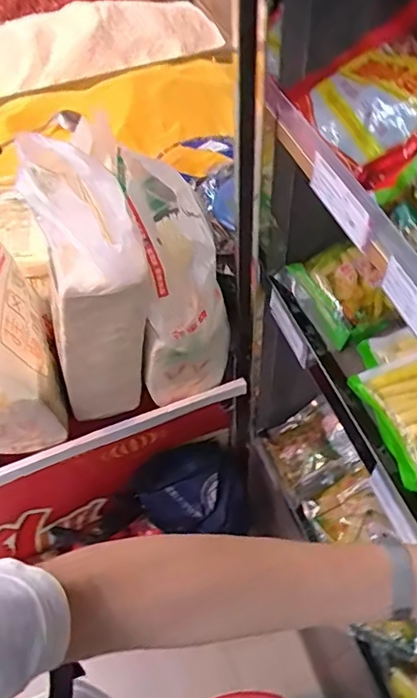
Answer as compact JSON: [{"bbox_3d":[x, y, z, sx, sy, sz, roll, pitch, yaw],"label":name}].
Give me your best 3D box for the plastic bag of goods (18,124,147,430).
[{"bbox_3d":[-0.174,-0.102,0.852,0.157,0.392,0.284,-11,56,-4],"label":"plastic bag of goods"}]

